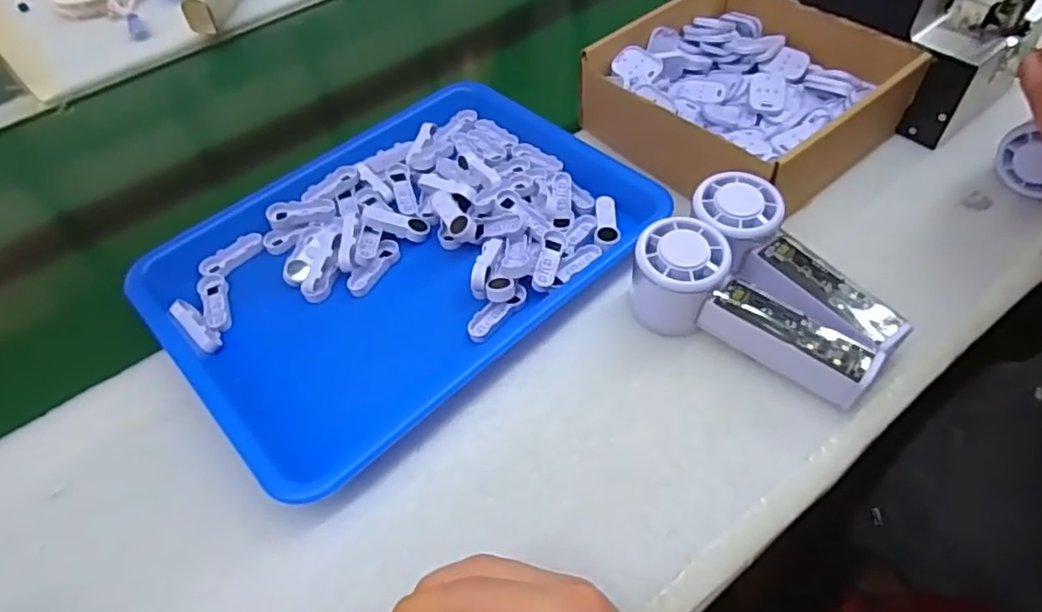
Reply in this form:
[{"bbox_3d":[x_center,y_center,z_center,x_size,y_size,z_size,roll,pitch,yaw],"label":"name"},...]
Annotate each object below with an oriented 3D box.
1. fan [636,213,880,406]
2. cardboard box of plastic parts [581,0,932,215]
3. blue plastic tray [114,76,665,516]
[{"bbox_3d":[0.142,0.002,0.392,0.148,0.053,0.051,26,58,23],"label":"fan"},{"bbox_3d":[0.183,-0.178,0.520,0.193,0.064,0.195,-35,57,-21],"label":"cardboard box of plastic parts"},{"bbox_3d":[-0.082,-0.043,0.472,0.337,0.039,0.249,-36,57,-22],"label":"blue plastic tray"}]

